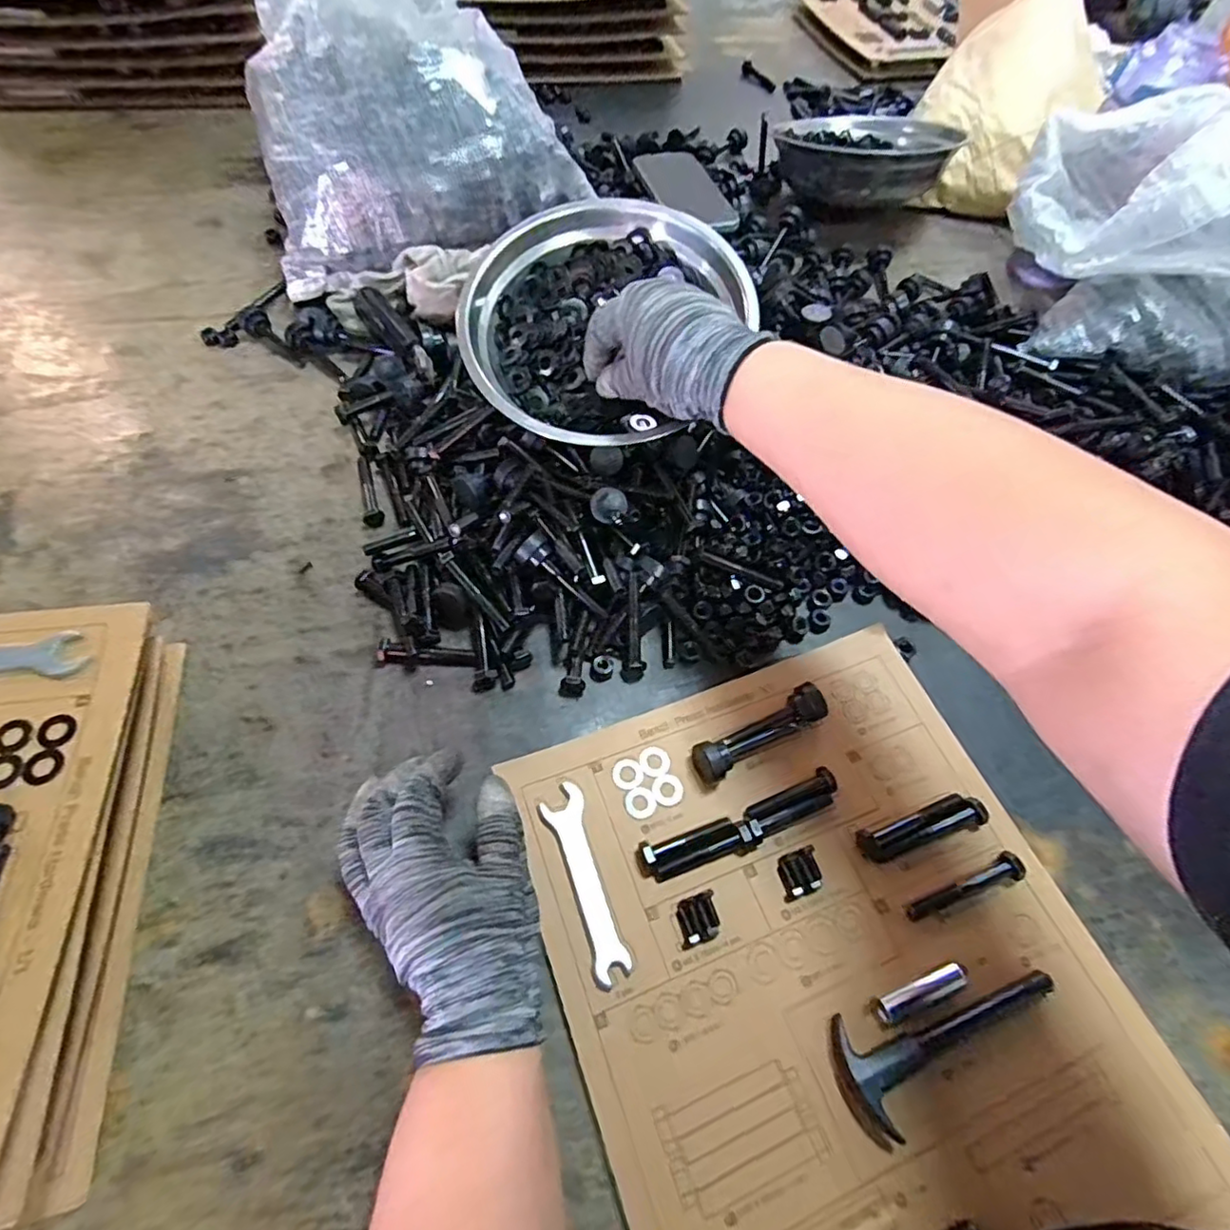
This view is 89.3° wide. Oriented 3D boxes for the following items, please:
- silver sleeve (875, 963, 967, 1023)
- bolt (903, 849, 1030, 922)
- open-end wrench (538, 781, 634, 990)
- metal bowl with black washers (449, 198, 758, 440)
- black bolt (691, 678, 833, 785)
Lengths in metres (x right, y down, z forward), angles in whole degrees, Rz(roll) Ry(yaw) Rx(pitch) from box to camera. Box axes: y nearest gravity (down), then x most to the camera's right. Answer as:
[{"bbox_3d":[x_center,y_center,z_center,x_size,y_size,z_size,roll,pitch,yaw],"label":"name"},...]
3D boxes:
[{"bbox_3d":[0.171,0.210,0.346,0.052,0.011,0.013,-19,64,-13],"label":"silver sleeve"},{"bbox_3d":[0.211,0.164,0.377,0.077,0.012,0.016,-15,63,-11],"label":"bolt"},{"bbox_3d":[-0.019,0.158,0.373,0.026,0.004,0.111,-15,63,-12],"label":"open-end wrench"},{"bbox_3d":[-0.005,-0.216,0.453,0.202,0.065,0.202,-2,75,8],"label":"metal bowl with black washers"},{"bbox_3d":[0.097,0.077,0.412,0.095,0.025,0.025,-26,66,-17],"label":"black bolt"}]

